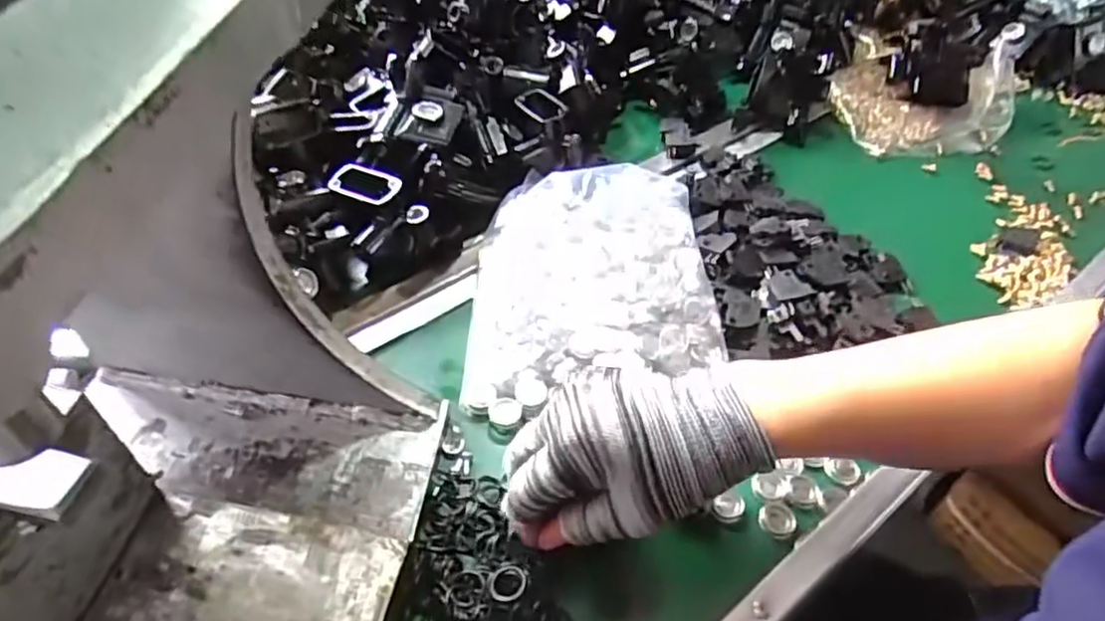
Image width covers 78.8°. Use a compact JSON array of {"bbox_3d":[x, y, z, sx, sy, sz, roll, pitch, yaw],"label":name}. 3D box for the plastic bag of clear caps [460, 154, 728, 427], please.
[{"bbox_3d":[0.025,-0.026,0.448,0.161,0.037,0.199,-2,48,-3],"label":"plastic bag of clear caps"}]

